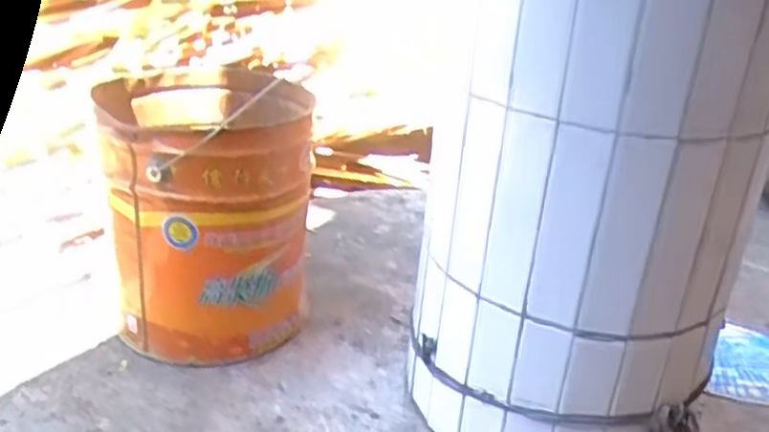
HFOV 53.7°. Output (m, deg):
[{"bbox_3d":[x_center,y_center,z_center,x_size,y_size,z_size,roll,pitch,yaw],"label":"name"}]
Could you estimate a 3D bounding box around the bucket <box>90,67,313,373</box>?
[{"bbox_3d":[-0.270,-0.009,1.179,0.289,0.361,0.363,2,24,-6],"label":"bucket"}]

